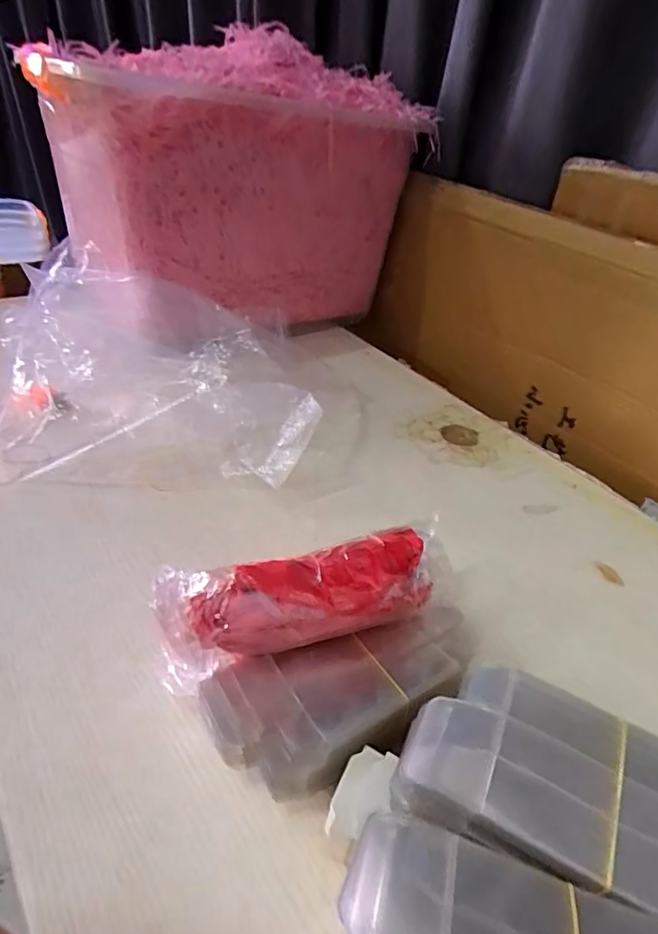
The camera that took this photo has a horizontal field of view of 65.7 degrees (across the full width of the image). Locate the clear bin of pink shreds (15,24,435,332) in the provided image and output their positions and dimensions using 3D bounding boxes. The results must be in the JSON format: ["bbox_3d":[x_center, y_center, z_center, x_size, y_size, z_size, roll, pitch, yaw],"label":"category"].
[{"bbox_3d":[-0.145,-0.446,0.856,0.516,0.389,0.315,-28,49,-36],"label":"clear bin of pink shreds"}]

